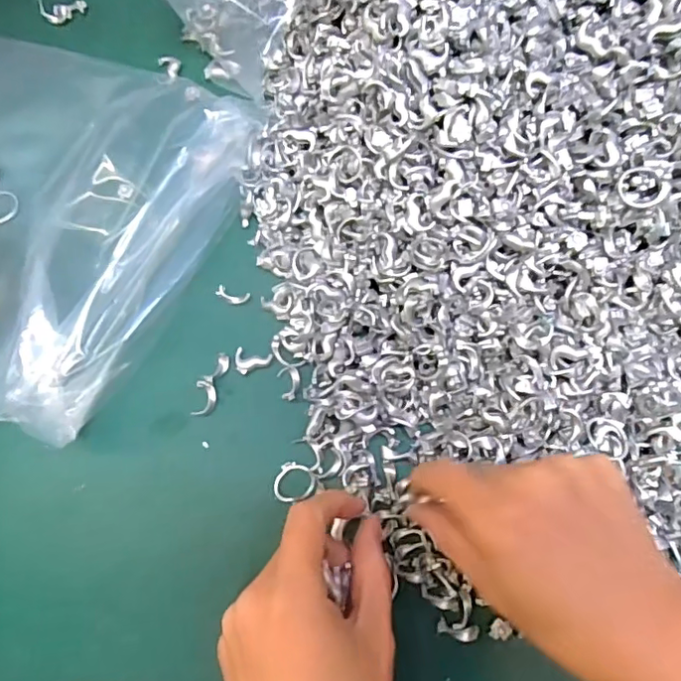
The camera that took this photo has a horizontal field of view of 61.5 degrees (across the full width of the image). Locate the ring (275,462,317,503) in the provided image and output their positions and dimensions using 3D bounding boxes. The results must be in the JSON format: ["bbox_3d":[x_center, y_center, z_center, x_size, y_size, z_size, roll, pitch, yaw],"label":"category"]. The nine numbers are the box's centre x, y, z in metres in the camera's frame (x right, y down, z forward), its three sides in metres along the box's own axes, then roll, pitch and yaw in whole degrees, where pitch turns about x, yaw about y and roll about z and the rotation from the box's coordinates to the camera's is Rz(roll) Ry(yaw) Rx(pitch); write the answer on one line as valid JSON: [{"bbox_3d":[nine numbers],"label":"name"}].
[{"bbox_3d":[-0.023,0.074,0.294,0.021,0.005,0.020,0,76,0],"label":"ring"}]

